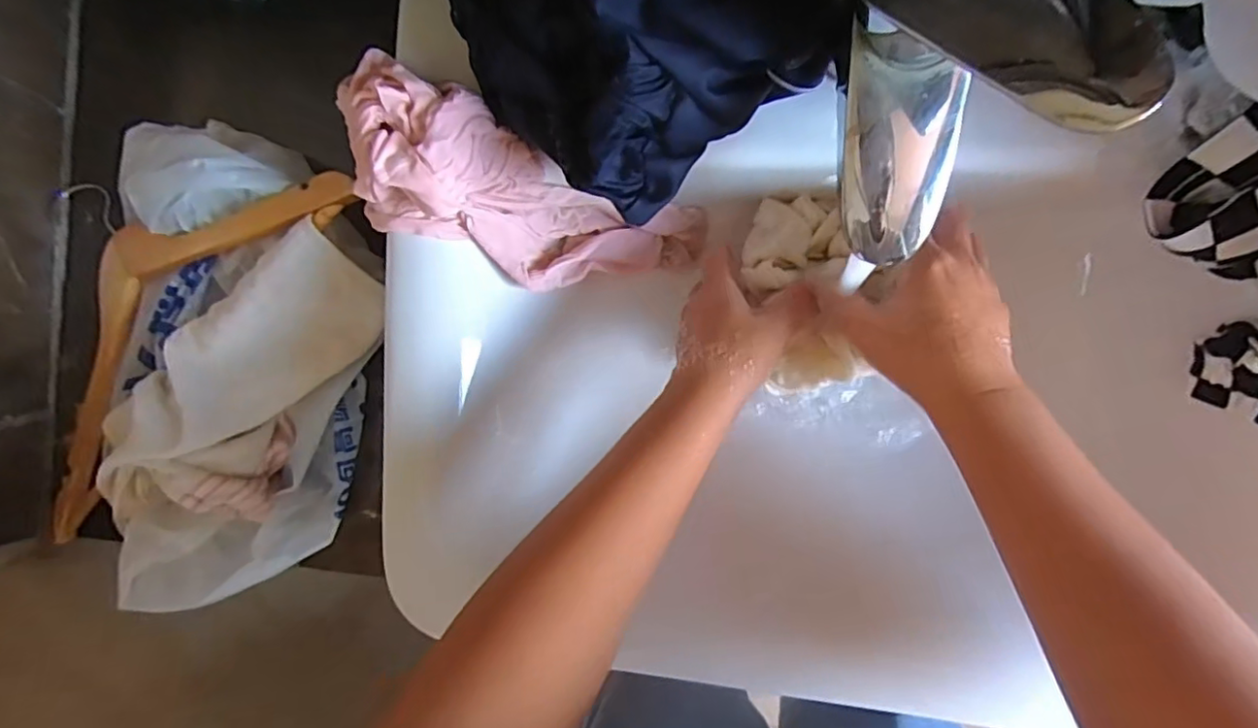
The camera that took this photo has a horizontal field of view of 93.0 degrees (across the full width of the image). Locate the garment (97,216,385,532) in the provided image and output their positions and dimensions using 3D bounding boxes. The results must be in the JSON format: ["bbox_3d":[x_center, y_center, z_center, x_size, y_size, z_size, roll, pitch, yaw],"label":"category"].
[{"bbox_3d":[-0.295,0.013,0.451,0.125,0.060,0.268,36,98,6],"label":"garment"}]

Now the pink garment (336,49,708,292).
[{"bbox_3d":[-0.058,-0.099,0.389,0.062,0.245,0.091,29,100,52],"label":"pink garment"}]

